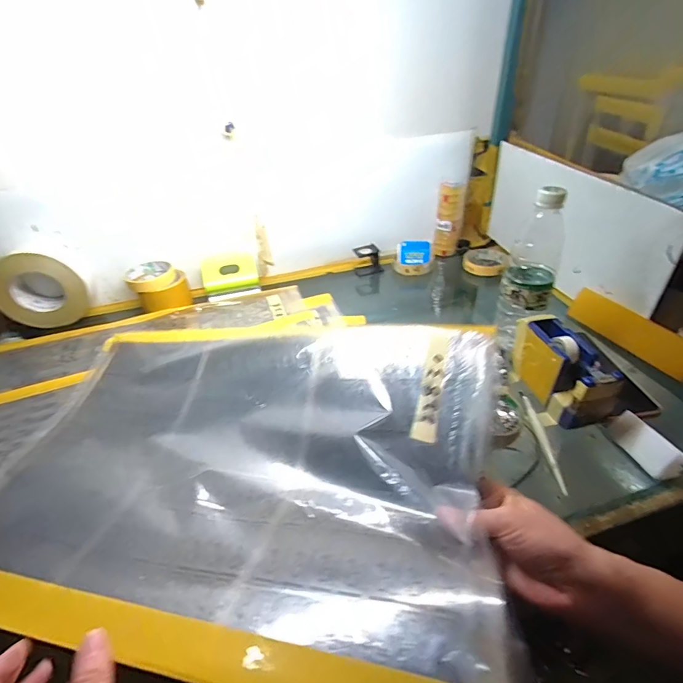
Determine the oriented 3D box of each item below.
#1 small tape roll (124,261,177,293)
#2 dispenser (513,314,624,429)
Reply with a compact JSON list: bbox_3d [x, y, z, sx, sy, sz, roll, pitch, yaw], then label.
[{"bbox_3d":[-0.351,-0.120,0.725,0.081,0.026,0.070,-28,43,-28],"label":"small tape roll"},{"bbox_3d":[0.266,0.036,0.485,0.054,0.082,0.135,-7,37,-3],"label":"dispenser"}]

